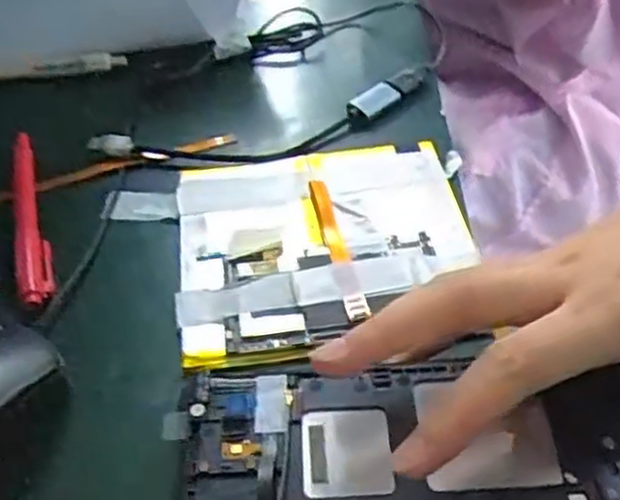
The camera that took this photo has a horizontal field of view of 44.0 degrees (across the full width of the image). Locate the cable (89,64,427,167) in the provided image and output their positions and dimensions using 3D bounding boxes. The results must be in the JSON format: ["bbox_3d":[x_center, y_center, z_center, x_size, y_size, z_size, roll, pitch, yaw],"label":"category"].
[{"bbox_3d":[-0.019,-0.063,0.401,0.183,0.013,0.044,-14,45,-10],"label":"cable"}]

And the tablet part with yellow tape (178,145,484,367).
[{"bbox_3d":[0.006,-0.004,0.344,0.128,0.015,0.122,-7,44,-3],"label":"tablet part with yellow tape"}]

